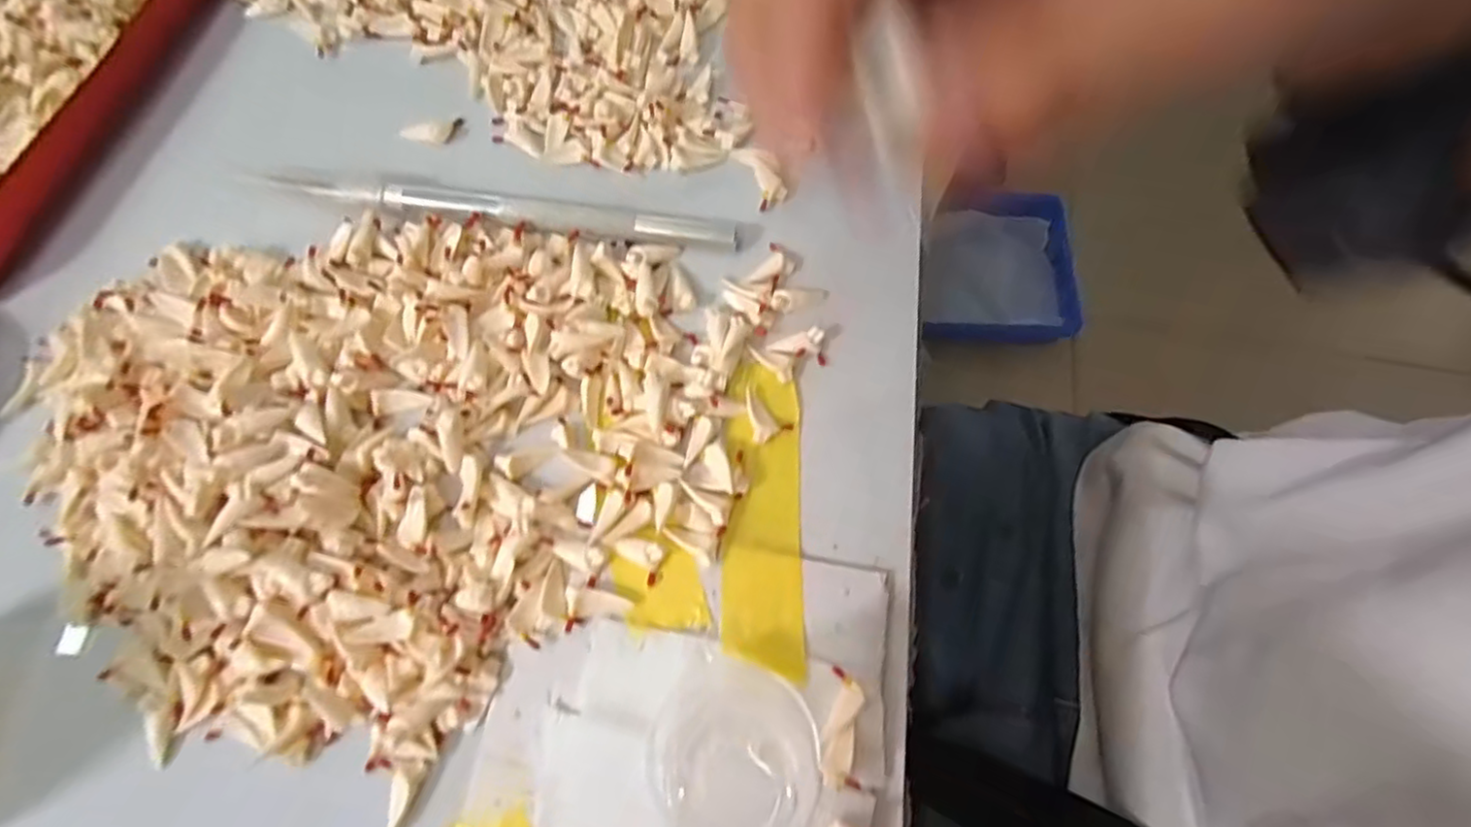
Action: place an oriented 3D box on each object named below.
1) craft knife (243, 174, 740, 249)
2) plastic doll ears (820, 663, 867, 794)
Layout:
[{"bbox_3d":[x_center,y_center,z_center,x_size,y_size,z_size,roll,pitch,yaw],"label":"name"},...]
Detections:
[{"bbox_3d":[-0.067,-0.060,0.199,0.135,0.009,0.009,8,70,1],"label":"craft knife"},{"bbox_3d":[0.024,0.071,0.154,0.008,0.009,0.024,6,73,2],"label":"plastic doll ears"}]

